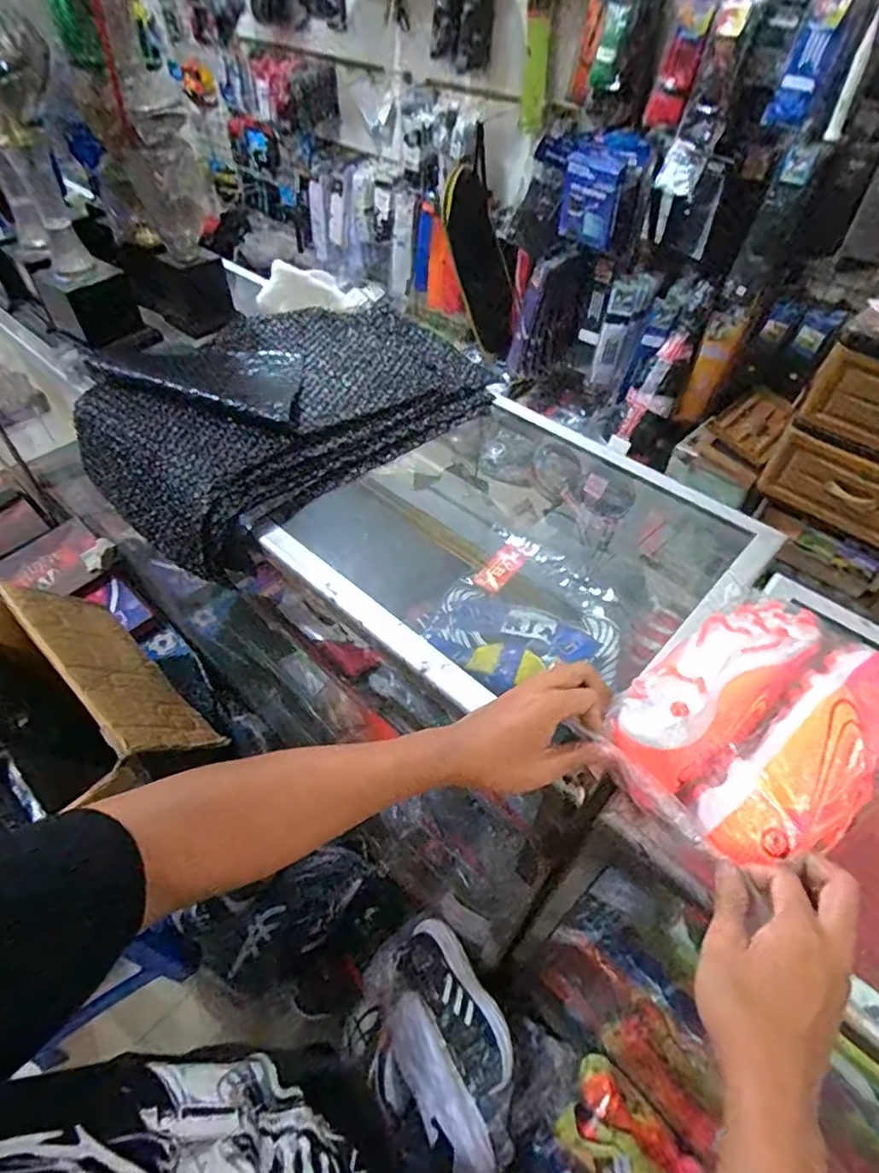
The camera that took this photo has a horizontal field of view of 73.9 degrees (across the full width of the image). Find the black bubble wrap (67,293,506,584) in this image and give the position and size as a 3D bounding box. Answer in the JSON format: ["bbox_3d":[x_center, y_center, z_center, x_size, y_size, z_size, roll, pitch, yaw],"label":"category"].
[{"bbox_3d":[-0.201,-0.263,0.842,0.357,0.111,0.536,37,57,26],"label":"black bubble wrap"}]

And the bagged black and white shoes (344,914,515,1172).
[{"bbox_3d":[-0.009,0.807,1.026,0.250,0.124,0.353,-28,55,-23],"label":"bagged black and white shoes"}]

